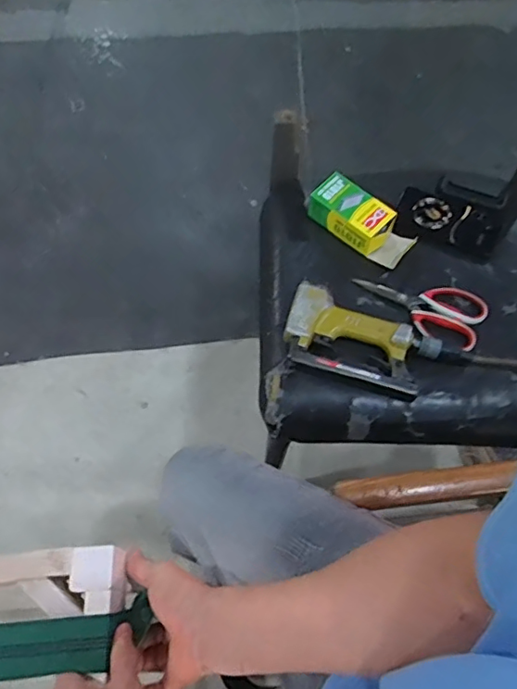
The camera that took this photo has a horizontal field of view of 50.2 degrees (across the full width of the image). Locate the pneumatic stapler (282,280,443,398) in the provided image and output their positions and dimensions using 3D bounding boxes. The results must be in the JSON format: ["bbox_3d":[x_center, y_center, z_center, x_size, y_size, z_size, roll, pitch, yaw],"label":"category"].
[{"bbox_3d":[0.138,-0.002,0.759,0.203,0.047,0.108,18,64,10],"label":"pneumatic stapler"}]

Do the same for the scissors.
[{"bbox_3d":[0.230,-0.061,0.798,0.187,0.012,0.091,24,69,18],"label":"scissors"}]

